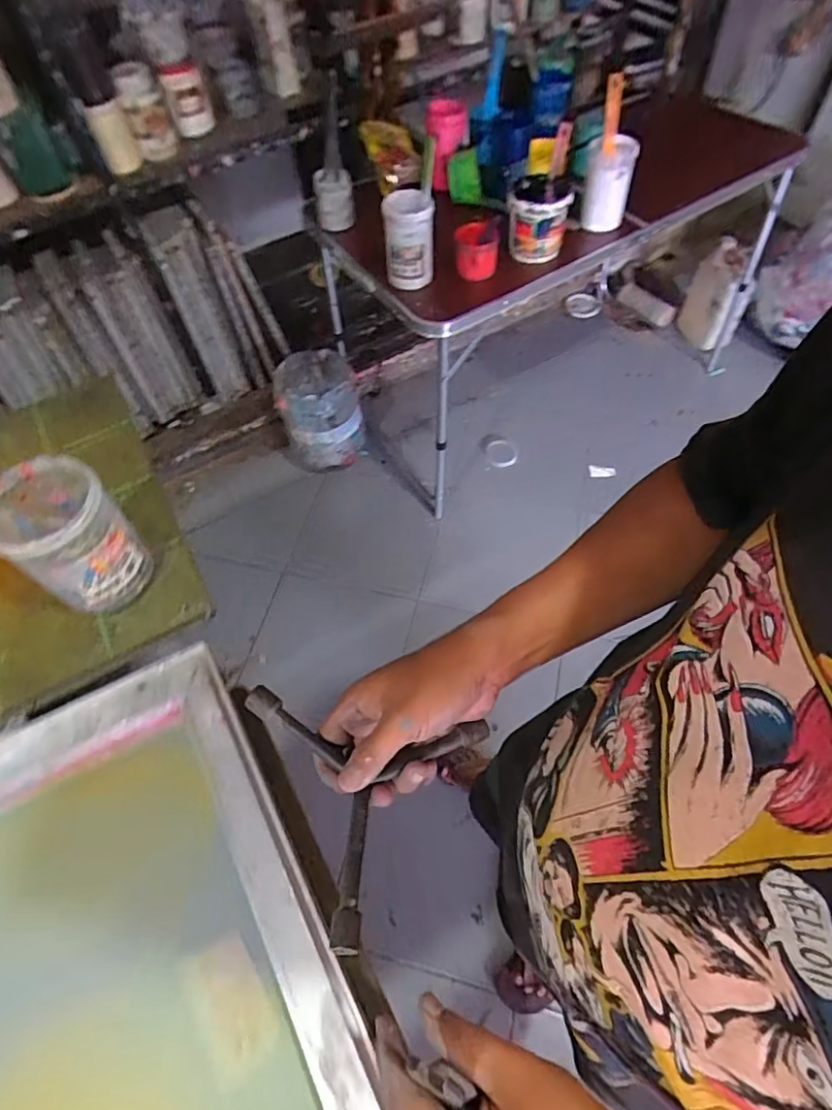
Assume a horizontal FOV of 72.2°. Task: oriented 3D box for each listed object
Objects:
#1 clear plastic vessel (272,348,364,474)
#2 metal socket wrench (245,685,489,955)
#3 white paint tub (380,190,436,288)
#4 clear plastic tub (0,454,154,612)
[{"bbox_3d":[-0.297,-0.436,1.732,0.250,0.282,0.240,-13,59,-3],"label":"clear plastic vessel"},{"bbox_3d":[-0.041,0.154,0.341,0.157,0.032,0.132,7,58,5],"label":"metal socket wrench"},{"bbox_3d":[-0.012,-0.630,1.145,0.099,0.171,0.088,-5,58,1],"label":"white paint tub"},{"bbox_3d":[-0.316,-0.011,0.534,0.096,0.128,0.090,-2,59,3],"label":"clear plastic tub"}]

